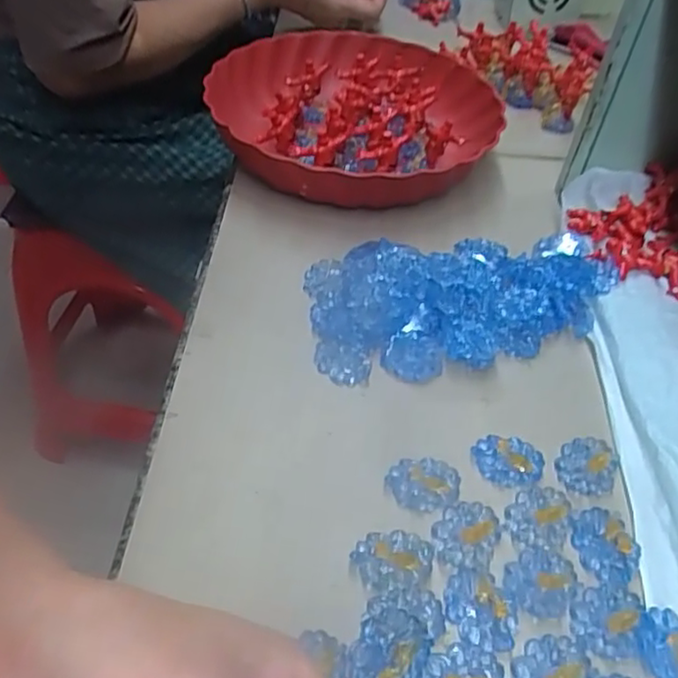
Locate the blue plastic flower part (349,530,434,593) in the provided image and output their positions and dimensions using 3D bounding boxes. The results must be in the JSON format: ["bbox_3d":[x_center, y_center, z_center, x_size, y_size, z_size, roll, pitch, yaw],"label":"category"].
[{"bbox_3d":[0.026,0.102,0.310,0.037,0.016,0.030,-1,46,-6],"label":"blue plastic flower part"}]

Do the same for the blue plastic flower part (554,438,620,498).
[{"bbox_3d":[0.134,0.069,0.357,0.030,0.005,0.035,19,47,12],"label":"blue plastic flower part"}]

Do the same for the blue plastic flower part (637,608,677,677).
[{"bbox_3d":[0.149,0.137,0.289,0.033,0.009,0.032,10,46,4],"label":"blue plastic flower part"}]

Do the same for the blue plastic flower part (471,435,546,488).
[{"bbox_3d":[0.091,0.066,0.357,0.037,0.006,0.030,5,46,-1],"label":"blue plastic flower part"}]

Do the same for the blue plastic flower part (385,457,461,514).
[{"bbox_3d":[0.044,0.074,0.342,0.036,0.006,0.029,9,46,3],"label":"blue plastic flower part"}]

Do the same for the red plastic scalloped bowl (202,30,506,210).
[{"bbox_3d":[0.014,-0.185,0.559,0.238,0.064,0.222,3,46,-3],"label":"red plastic scalloped bowl"}]

